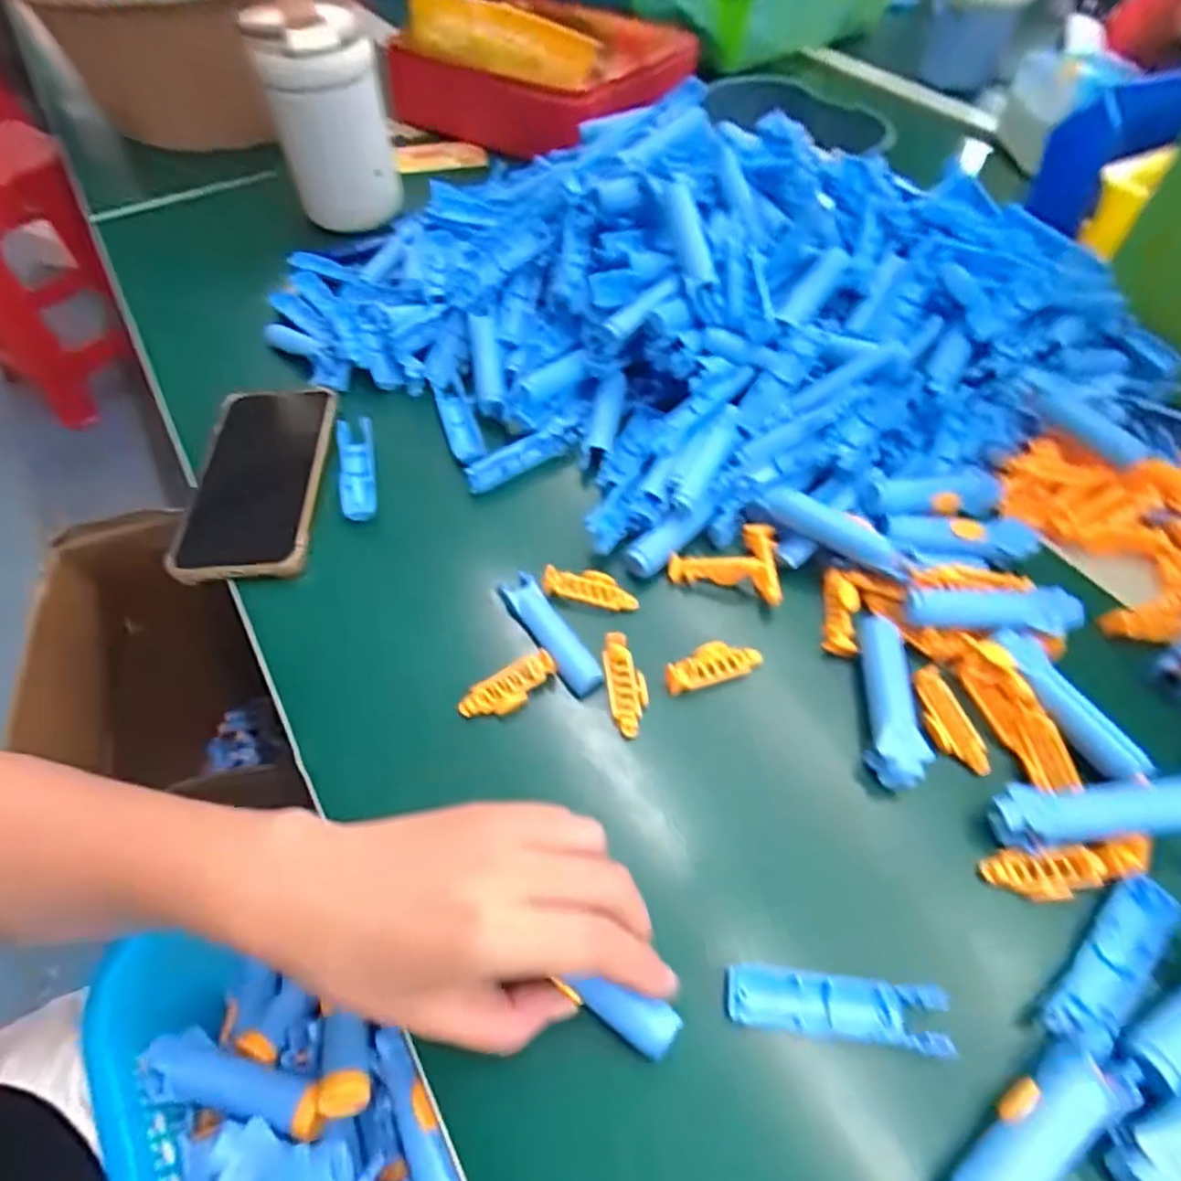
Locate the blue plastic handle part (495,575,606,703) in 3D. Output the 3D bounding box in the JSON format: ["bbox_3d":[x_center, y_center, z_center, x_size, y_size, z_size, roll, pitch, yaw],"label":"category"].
[{"bbox_3d":[-0.019,0.023,0.341,0.021,0.015,0.074,-31,60,-20],"label":"blue plastic handle part"}]

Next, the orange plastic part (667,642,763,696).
[{"bbox_3d":[0.061,0.036,0.325,0.050,0.009,0.020,-15,56,-10],"label":"orange plastic part"}]

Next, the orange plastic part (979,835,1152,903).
[{"bbox_3d":[0.194,0.113,0.267,0.064,0.013,0.019,-6,55,-4],"label":"orange plastic part"}]

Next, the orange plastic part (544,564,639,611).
[{"bbox_3d":[0.000,-0.003,0.351,0.050,0.007,0.019,10,56,7],"label":"orange plastic part"}]

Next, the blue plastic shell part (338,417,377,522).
[{"bbox_3d":[-0.143,-0.076,0.405,0.020,0.019,0.083,-11,56,-7],"label":"blue plastic shell part"}]

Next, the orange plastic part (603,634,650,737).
[{"bbox_3d":[0.017,0.045,0.320,0.018,0.006,0.050,-8,68,-5],"label":"orange plastic part"}]

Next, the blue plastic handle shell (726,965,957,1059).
[{"bbox_3d":[0.090,0.153,0.243,0.077,0.008,0.021,5,55,3],"label":"blue plastic handle shell"}]

